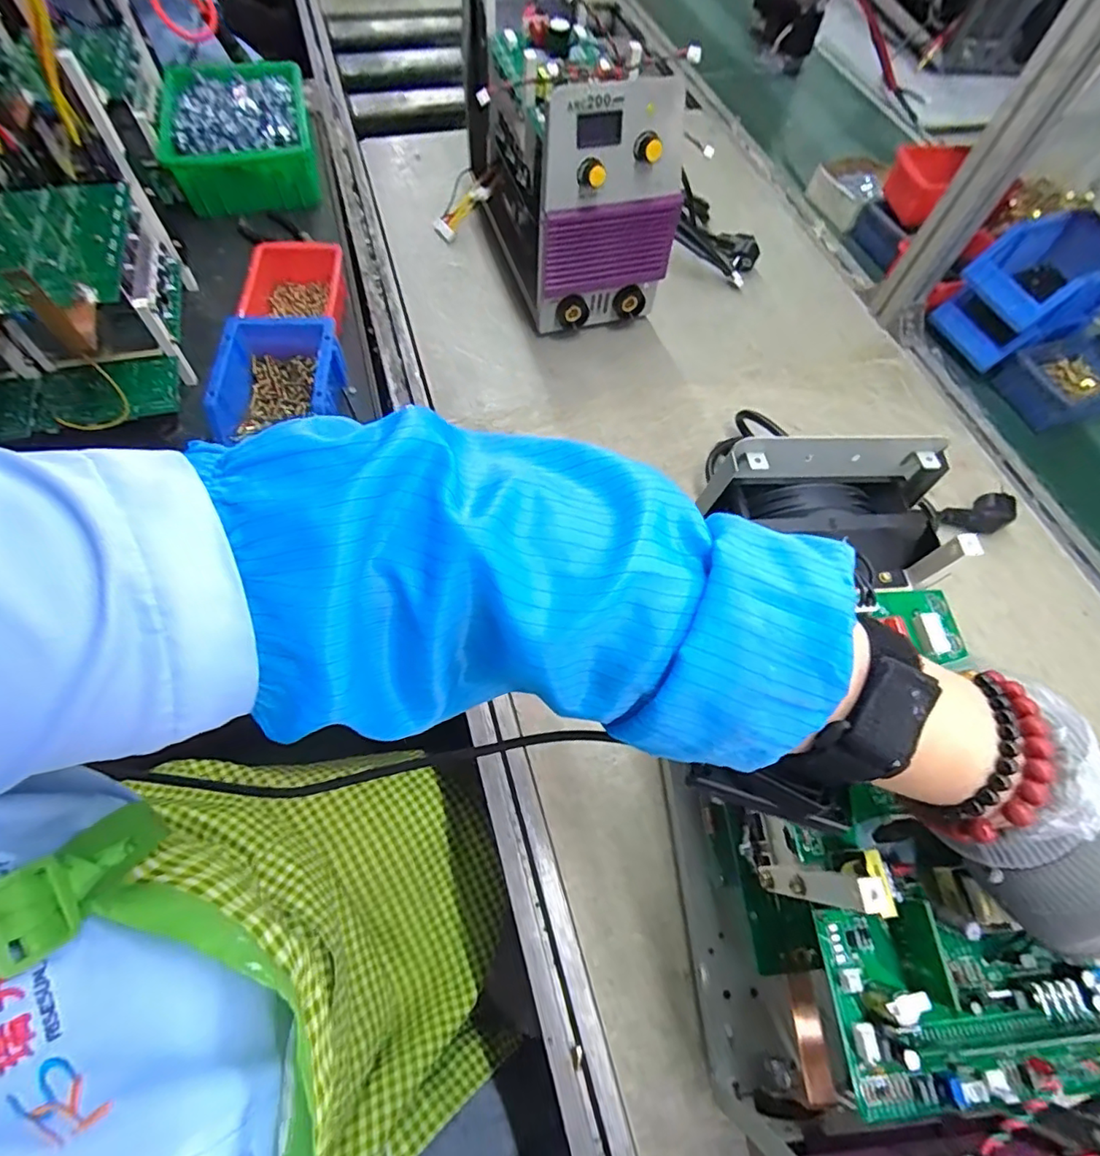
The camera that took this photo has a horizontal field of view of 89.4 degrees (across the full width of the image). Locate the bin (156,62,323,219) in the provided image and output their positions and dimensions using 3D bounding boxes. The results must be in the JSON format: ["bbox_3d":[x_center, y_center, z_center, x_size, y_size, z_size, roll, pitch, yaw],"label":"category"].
[{"bbox_3d":[-0.420,-0.608,0.758,0.183,0.084,0.260,-15,64,-10],"label":"bin"}]

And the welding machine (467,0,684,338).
[{"bbox_3d":[0.012,-0.522,0.679,0.165,0.234,0.372,-12,63,-9],"label":"welding machine"}]

